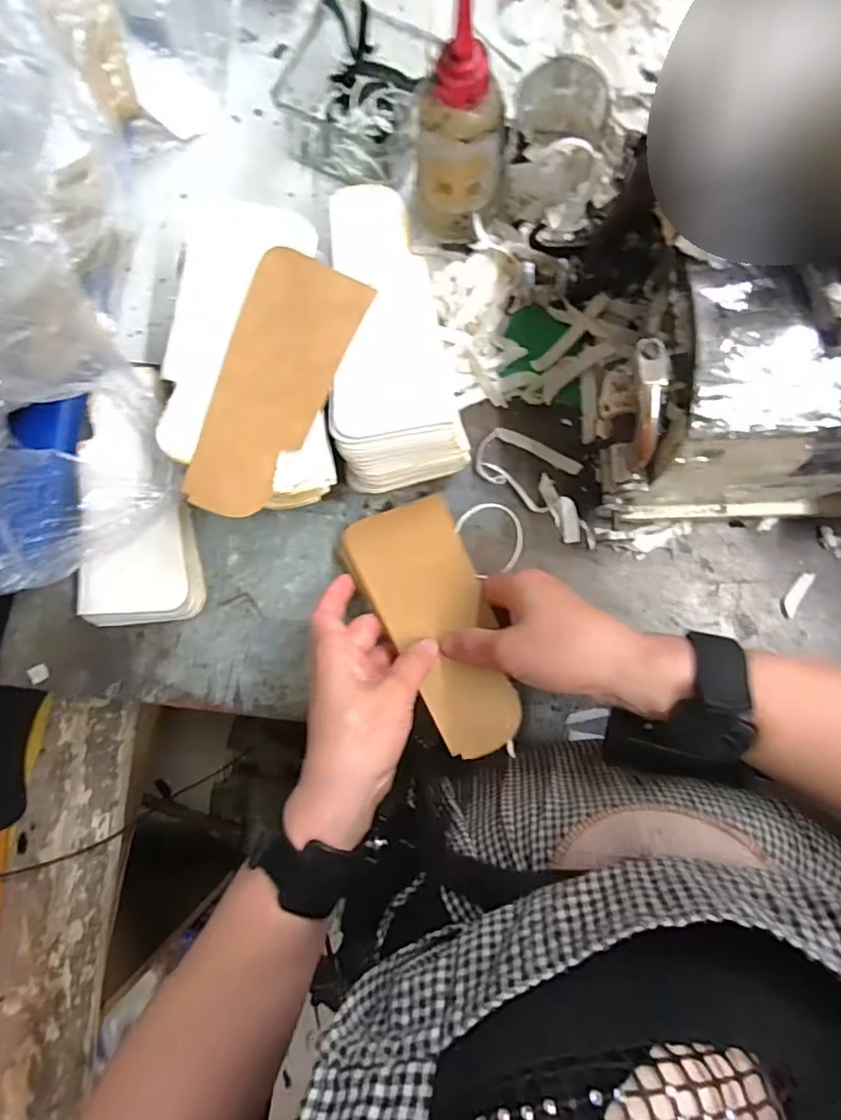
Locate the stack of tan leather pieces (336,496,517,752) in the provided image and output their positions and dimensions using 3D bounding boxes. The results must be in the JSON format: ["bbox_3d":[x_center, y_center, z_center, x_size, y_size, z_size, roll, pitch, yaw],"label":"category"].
[{"bbox_3d":[0.009,0.039,0.366,0.076,0.022,0.170,-23,70,1],"label":"stack of tan leather pieces"}]

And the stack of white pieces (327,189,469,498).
[{"bbox_3d":[-0.026,-0.149,0.395,0.081,0.069,0.194,-13,82,2],"label":"stack of white pieces"}]

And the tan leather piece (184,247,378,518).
[{"bbox_3d":[-0.094,-0.111,0.351,0.069,0.011,0.171,24,83,-11],"label":"tan leather piece"}]

